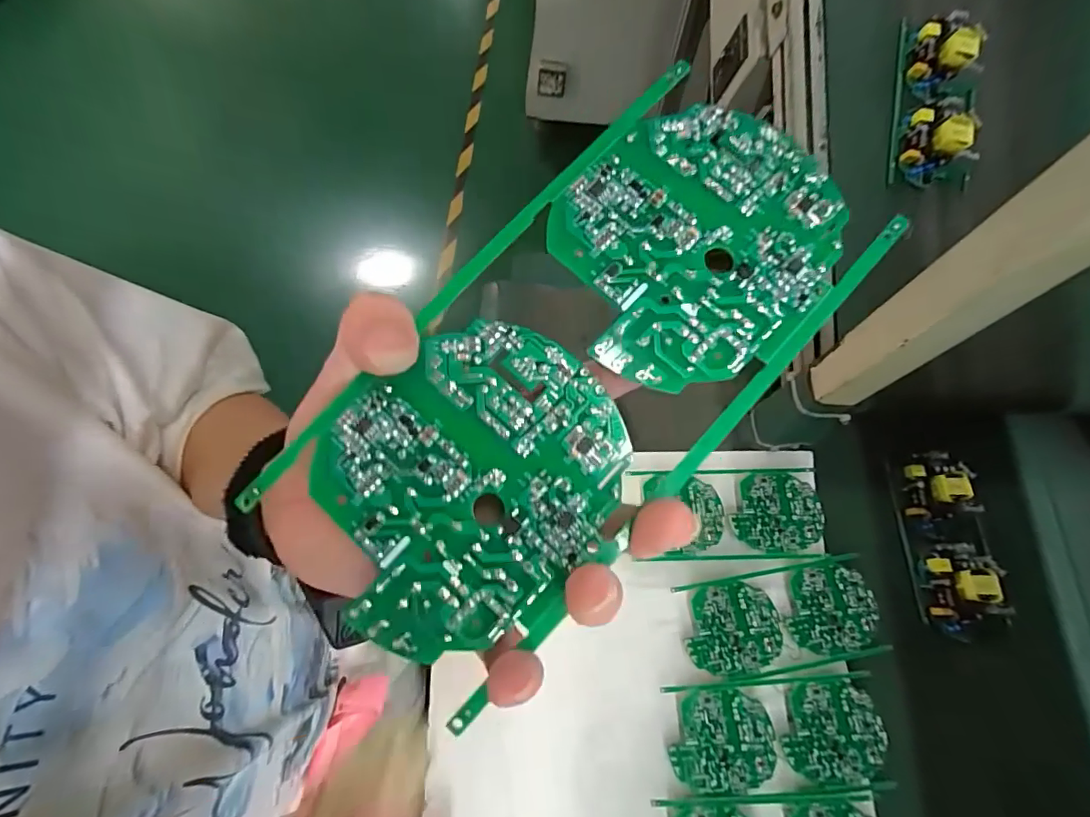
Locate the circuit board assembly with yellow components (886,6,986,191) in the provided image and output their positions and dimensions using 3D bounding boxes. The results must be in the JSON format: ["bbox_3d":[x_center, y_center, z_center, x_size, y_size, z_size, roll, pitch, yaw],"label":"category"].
[{"bbox_3d":[0.452,-0.354,0.558,0.087,0.034,0.197,7,86,2],"label":"circuit board assembly with yellow components"}]

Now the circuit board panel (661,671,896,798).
[{"bbox_3d":[0.216,0.302,0.448,0.197,0.005,0.091,-3,70,-2],"label":"circuit board panel"}]

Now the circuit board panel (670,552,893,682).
[{"bbox_3d":[0.237,0.211,0.488,0.196,0.013,0.094,-9,70,-4],"label":"circuit board panel"}]

